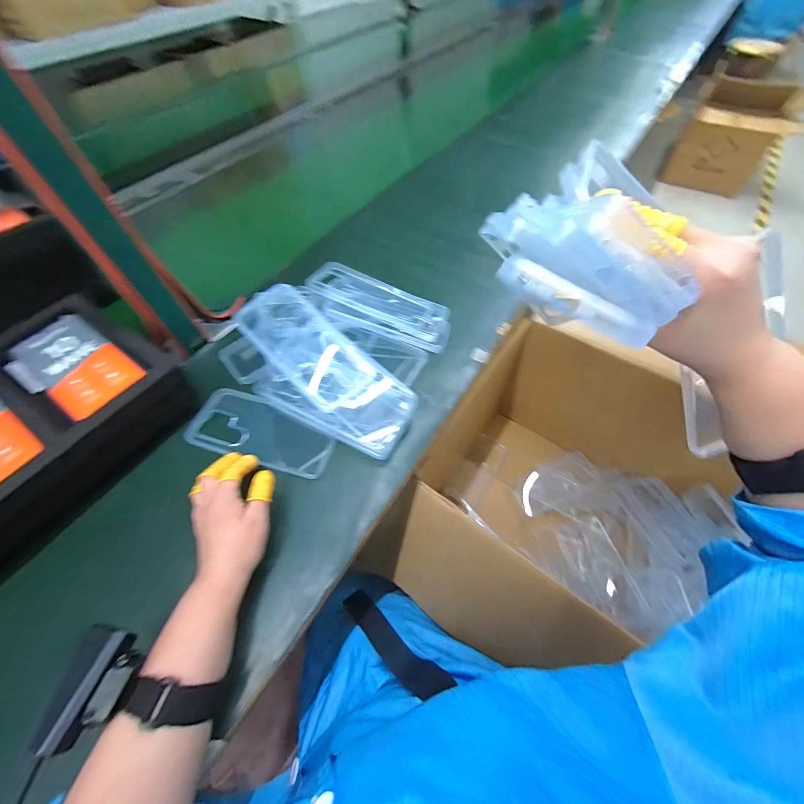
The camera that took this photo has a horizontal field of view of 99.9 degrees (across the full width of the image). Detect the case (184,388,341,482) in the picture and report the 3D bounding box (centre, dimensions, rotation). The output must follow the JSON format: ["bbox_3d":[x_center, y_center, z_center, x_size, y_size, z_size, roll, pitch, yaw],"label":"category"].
[{"bbox_3d":[-0.173,0.038,0.420,0.181,0.012,0.078,18,63,6],"label":"case"}]

